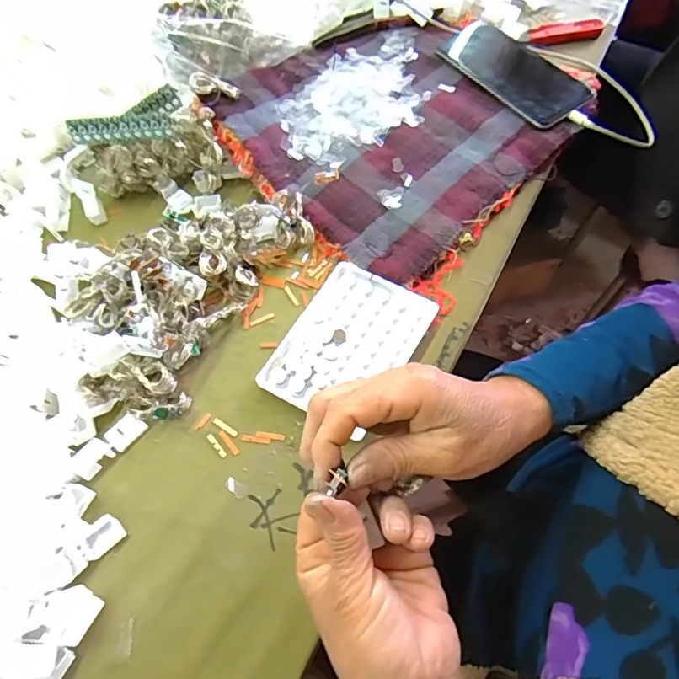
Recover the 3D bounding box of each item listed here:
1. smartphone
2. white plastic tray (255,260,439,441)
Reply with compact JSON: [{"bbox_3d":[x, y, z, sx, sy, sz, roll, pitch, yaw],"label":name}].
[{"bbox_3d":[0.184,-0.283,0.507,0.081,0.011,0.162,-33,67,-12],"label":"smartphone"},{"bbox_3d":[0.007,0.003,0.386,0.094,0.014,0.129,29,69,16],"label":"white plastic tray"}]

